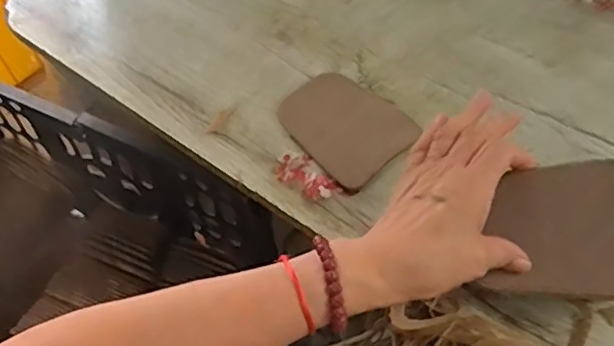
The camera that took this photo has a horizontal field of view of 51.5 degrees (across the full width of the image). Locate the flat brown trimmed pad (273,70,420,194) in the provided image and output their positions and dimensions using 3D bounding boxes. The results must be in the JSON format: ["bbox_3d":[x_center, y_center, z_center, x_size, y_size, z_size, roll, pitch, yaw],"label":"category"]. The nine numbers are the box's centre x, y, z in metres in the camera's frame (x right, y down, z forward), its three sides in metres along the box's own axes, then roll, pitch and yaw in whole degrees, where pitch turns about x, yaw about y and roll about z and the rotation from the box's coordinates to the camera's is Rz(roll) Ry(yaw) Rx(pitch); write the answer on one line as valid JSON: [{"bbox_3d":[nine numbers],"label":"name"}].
[{"bbox_3d":[0.034,-0.044,0.557,0.088,0.006,0.109,-38,61,-20],"label":"flat brown trimmed pad"}]

